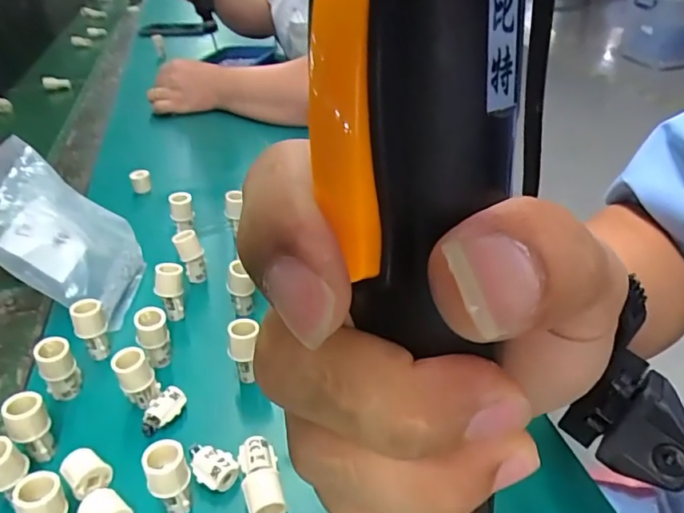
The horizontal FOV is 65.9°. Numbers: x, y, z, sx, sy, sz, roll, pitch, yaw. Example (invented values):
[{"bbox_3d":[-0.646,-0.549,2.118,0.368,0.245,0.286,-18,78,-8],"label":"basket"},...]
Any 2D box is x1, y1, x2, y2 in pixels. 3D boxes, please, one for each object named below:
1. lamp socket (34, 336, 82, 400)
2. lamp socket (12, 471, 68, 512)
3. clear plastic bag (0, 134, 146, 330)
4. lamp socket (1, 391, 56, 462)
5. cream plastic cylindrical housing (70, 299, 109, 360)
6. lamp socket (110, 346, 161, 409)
[{"bbox_3d":[-0.174,0.069,0.325,0.020,0.040,0.015,-22,39,-25],"label":"lamp socket"},{"bbox_3d":[-0.139,0.122,0.250,0.018,0.041,0.020,26,44,35],"label":"lamp socket"},{"bbox_3d":[-0.212,-0.018,0.400,0.019,0.144,0.097,-32,22,34],"label":"clear plastic bag"},{"bbox_3d":[-0.170,0.094,0.289,0.019,0.038,0.018,-29,43,-32],"label":"lamp socket"},{"bbox_3d":[-0.166,0.050,0.354,0.020,0.042,0.015,-22,39,-25],"label":"cream plastic cylindrical housing"},{"bbox_3d":[-0.123,0.074,0.316,0.020,0.038,0.017,-26,41,-29],"label":"lamp socket"}]

